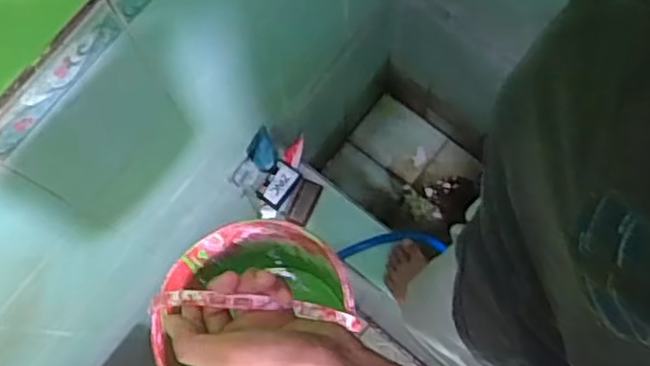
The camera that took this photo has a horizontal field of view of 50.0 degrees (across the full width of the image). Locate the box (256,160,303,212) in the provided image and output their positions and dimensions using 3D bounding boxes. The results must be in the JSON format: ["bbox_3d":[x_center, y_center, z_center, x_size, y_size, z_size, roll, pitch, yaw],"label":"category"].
[{"bbox_3d":[-0.096,0.004,1.471,0.068,0.023,0.093,33,79,9],"label":"box"}]

